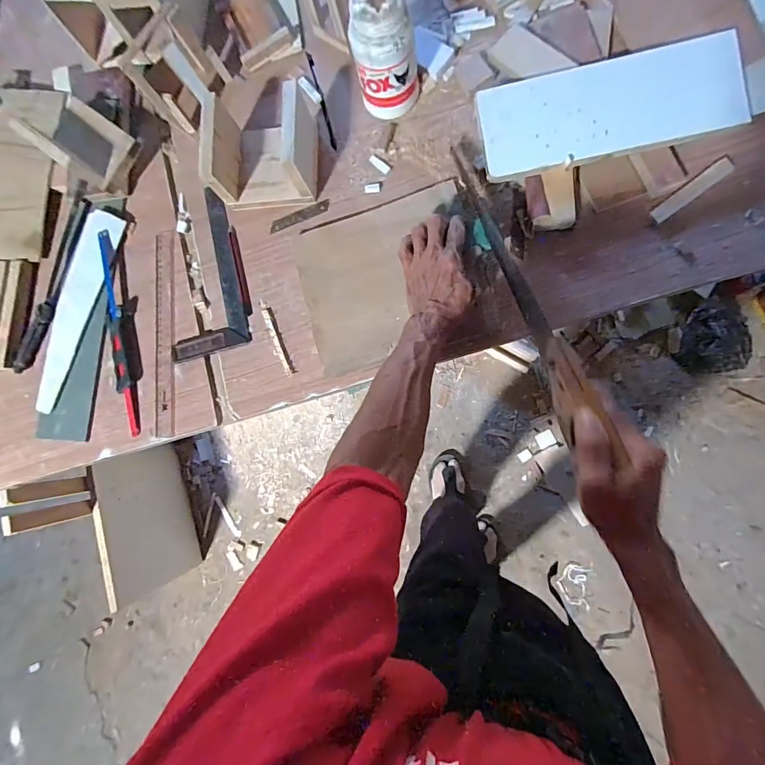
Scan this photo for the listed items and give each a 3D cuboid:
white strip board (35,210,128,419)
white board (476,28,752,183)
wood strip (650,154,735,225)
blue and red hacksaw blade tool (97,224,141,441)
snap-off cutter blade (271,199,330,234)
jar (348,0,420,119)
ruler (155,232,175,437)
[{"bbox_3d":[-0.461,-0.109,0.598,0.073,0.012,0.302,15,87,9],"label":"white strip board"},{"bbox_3d":[0.271,-0.334,0.487,0.297,0.016,0.114,-13,90,6],"label":"white board"},{"bbox_3d":[0.383,-0.238,0.495,0.113,0.009,0.022,-37,81,3],"label":"wood strip"},{"bbox_3d":[-0.386,-0.074,0.583,0.023,0.009,0.300,-12,83,7],"label":"blue and red hacksaw blade tool"},{"bbox_3d":[-0.118,-0.238,0.576,0.090,0.004,0.019,-21,82,6],"label":"snap-off cutter blade"},{"bbox_3d":[0.004,-0.412,0.506,0.075,0.130,0.066,-6,84,7],"label":"jar"},{"bbox_3d":[-0.315,-0.072,0.583,0.030,0.005,0.294,-4,84,5],"label":"ruler"}]

